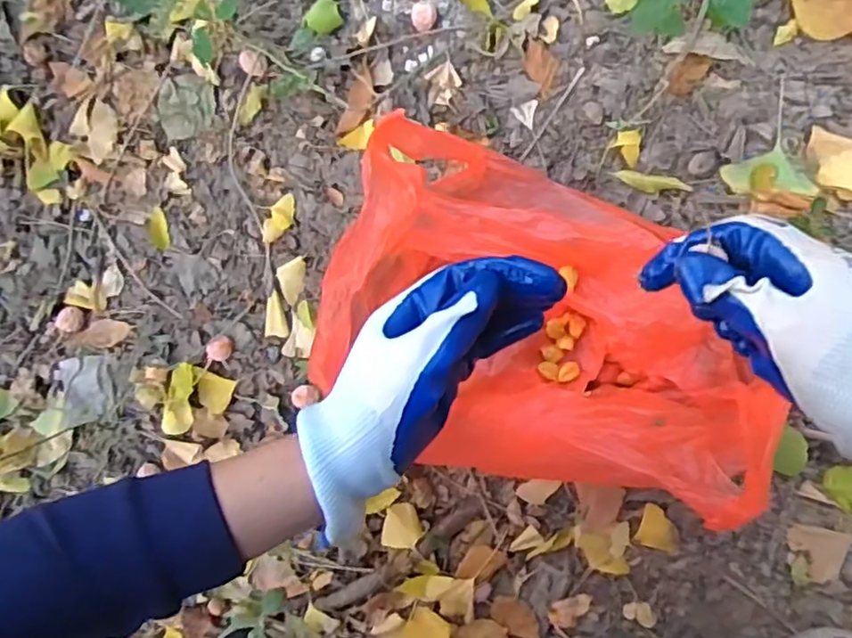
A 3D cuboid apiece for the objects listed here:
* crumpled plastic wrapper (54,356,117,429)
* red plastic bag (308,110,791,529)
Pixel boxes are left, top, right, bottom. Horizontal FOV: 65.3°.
[{"bbox_3d":[-0.317,0.065,0.616,0.057,0.012,0.061,0,90,10],"label":"crumpled plastic wrapper"},{"bbox_3d":[0.094,0.003,0.474,0.314,0.122,0.195,22,94,9],"label":"red plastic bag"}]

